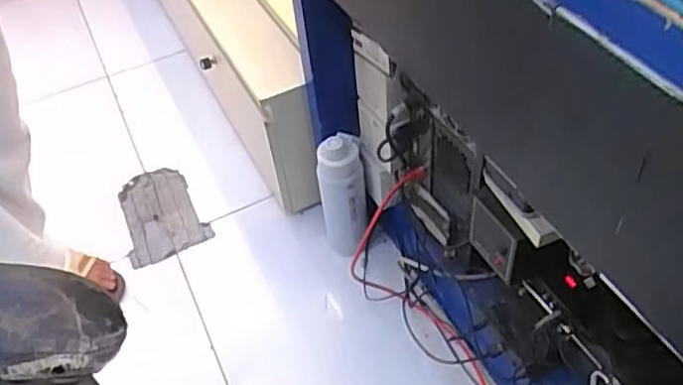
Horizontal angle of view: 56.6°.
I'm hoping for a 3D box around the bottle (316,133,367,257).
[{"bbox_3d":[0.004,0.015,1.137,0.078,0.265,0.073,-10,49,-2],"label":"bottle"}]

